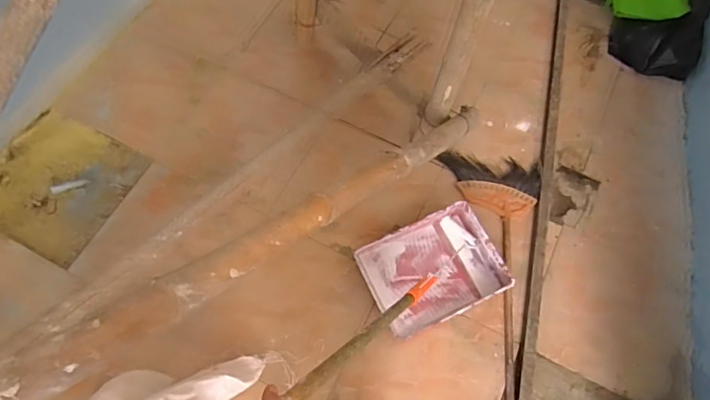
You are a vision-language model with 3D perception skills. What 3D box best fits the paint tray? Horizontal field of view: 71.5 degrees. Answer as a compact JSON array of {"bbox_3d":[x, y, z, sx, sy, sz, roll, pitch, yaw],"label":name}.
[{"bbox_3d":[0.219,0.189,1.394,0.371,0.061,0.286,-23,69,-12],"label":"paint tray"}]

